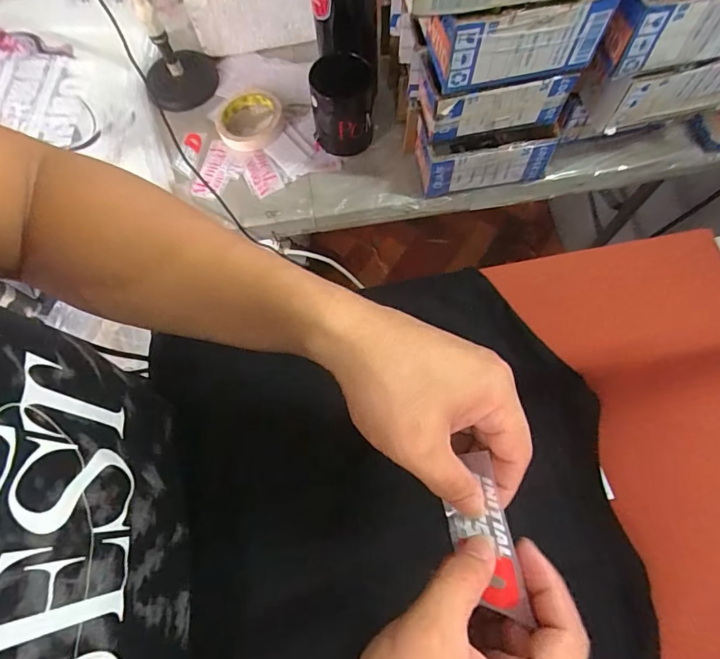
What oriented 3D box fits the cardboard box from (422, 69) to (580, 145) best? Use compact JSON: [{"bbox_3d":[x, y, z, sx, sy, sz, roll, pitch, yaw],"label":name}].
[{"bbox_3d":[0.143,-0.261,0.504,0.154,0.082,0.068,-13,71,-2],"label":"cardboard box"}]

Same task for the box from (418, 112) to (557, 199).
[{"bbox_3d":[0.153,-0.226,0.573,0.156,0.076,0.078,-8,71,0],"label":"box"}]

